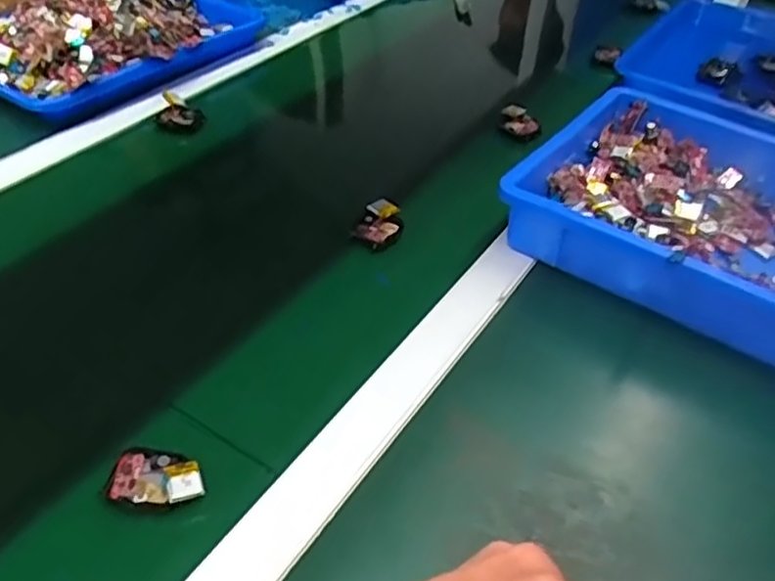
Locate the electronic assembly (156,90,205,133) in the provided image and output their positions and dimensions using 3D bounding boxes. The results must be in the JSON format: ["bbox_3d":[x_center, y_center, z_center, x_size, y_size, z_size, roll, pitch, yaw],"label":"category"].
[{"bbox_3d":[-0.221,-0.191,0.751,0.047,0.021,0.053,-8,44,-13],"label":"electronic assembly"}]

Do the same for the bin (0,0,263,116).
[{"bbox_3d":[-0.335,-0.315,0.834,0.246,0.059,0.342,28,47,23],"label":"bin"}]

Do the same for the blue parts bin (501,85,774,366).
[{"bbox_3d":[0.305,-0.052,0.585,0.382,0.063,0.265,31,49,25],"label":"blue parts bin"}]

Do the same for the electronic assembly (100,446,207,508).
[{"bbox_3d":[-0.133,0.110,0.414,0.056,0.015,0.039,11,43,6],"label":"electronic assembly"}]

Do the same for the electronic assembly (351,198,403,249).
[{"bbox_3d":[-0.007,-0.060,0.610,0.041,0.021,0.047,6,43,1],"label":"electronic assembly"}]

